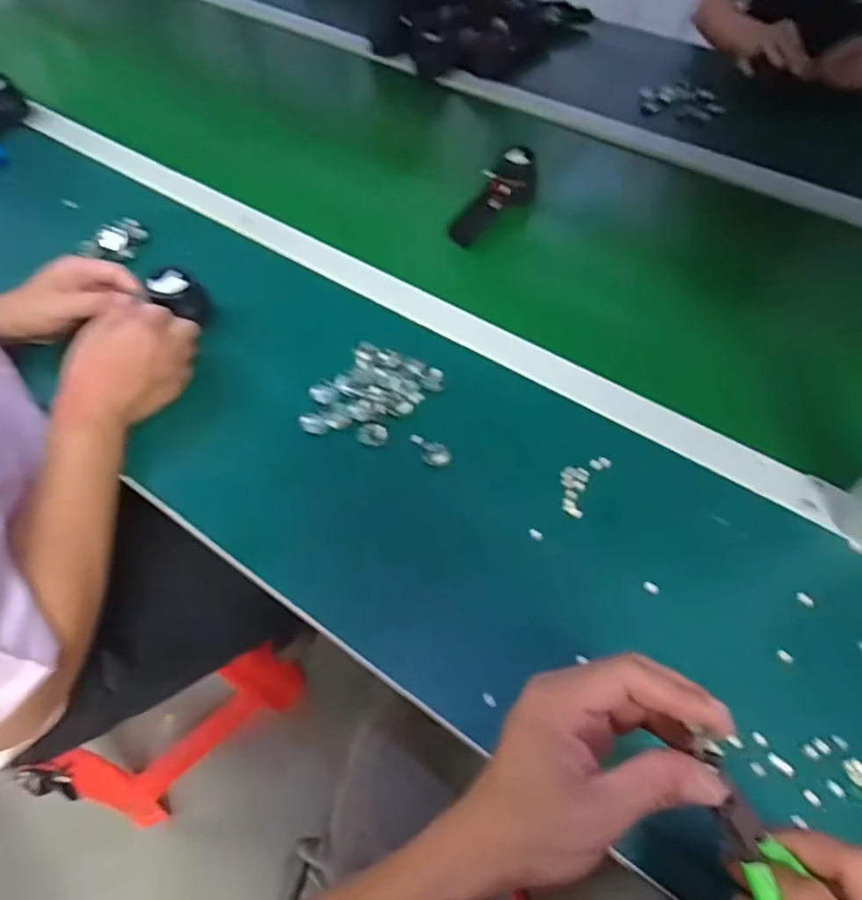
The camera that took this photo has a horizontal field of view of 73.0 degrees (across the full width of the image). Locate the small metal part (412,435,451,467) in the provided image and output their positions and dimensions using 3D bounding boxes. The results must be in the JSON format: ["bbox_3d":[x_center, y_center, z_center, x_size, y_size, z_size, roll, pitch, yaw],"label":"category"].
[{"bbox_3d":[-0.002,0.000,0.526,0.023,0.011,0.046,-37,53,-20],"label":"small metal part"}]

